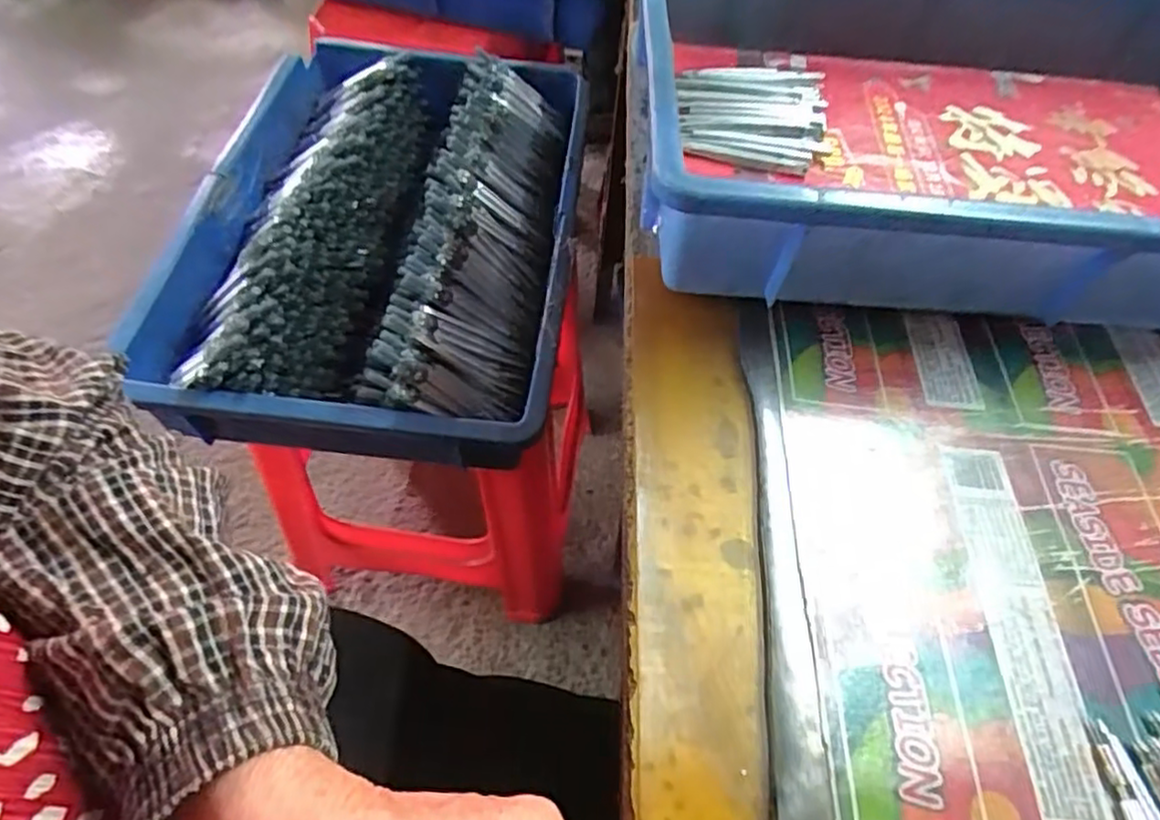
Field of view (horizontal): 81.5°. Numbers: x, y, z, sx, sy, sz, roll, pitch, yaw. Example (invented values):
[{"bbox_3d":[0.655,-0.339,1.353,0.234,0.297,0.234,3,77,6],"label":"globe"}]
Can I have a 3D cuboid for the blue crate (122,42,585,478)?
[{"bbox_3d":[-0.155,-0.164,0.554,0.292,0.080,0.431,5,56,0],"label":"blue crate"}]

